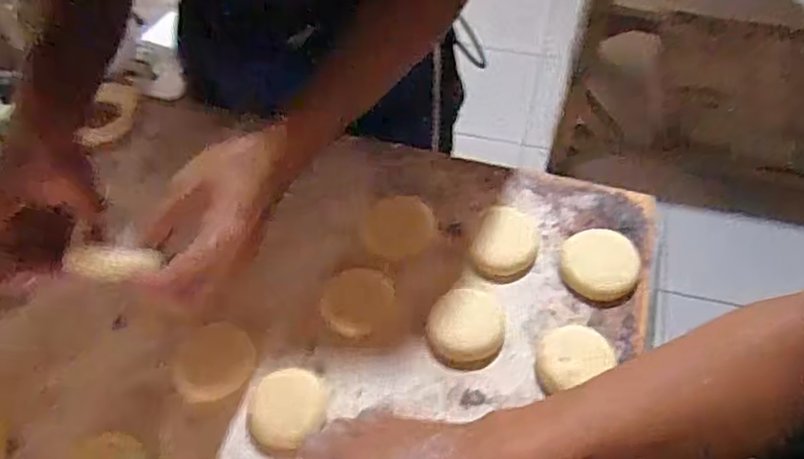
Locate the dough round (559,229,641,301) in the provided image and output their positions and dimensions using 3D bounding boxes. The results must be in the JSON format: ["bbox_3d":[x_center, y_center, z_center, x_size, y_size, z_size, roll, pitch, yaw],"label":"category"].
[{"bbox_3d":[0.159,0.027,0.519,0.058,0.011,0.061,-1,56,1],"label":"dough round"}]

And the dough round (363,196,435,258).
[{"bbox_3d":[-0.002,-0.003,0.549,0.057,0.011,0.060,-1,56,1],"label":"dough round"}]

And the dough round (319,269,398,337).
[{"bbox_3d":[-0.037,0.056,0.521,0.050,0.011,0.057,30,61,20],"label":"dough round"}]

